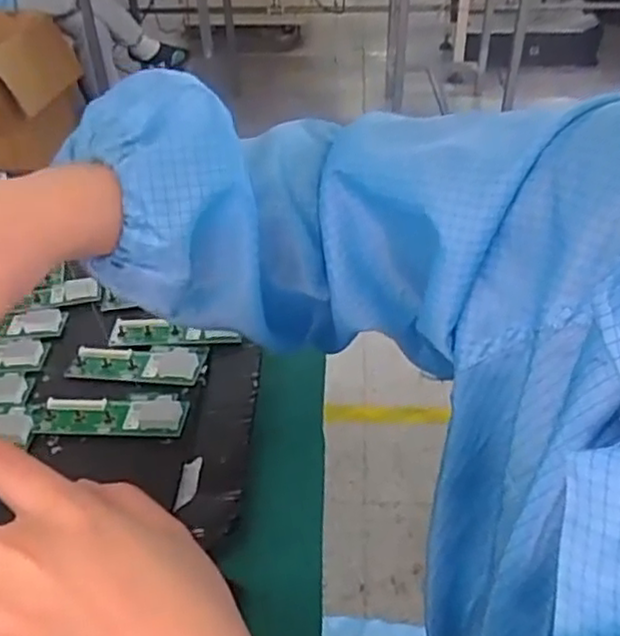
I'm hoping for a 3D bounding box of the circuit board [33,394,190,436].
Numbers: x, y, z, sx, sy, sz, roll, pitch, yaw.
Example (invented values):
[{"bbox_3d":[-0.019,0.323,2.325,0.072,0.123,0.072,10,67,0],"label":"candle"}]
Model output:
[{"bbox_3d":[-0.135,0.065,0.479,0.103,0.010,0.034,0,41,5],"label":"circuit board"}]

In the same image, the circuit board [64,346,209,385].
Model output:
[{"bbox_3d":[-0.127,0.033,0.518,0.098,0.005,0.034,4,39,7],"label":"circuit board"}]

